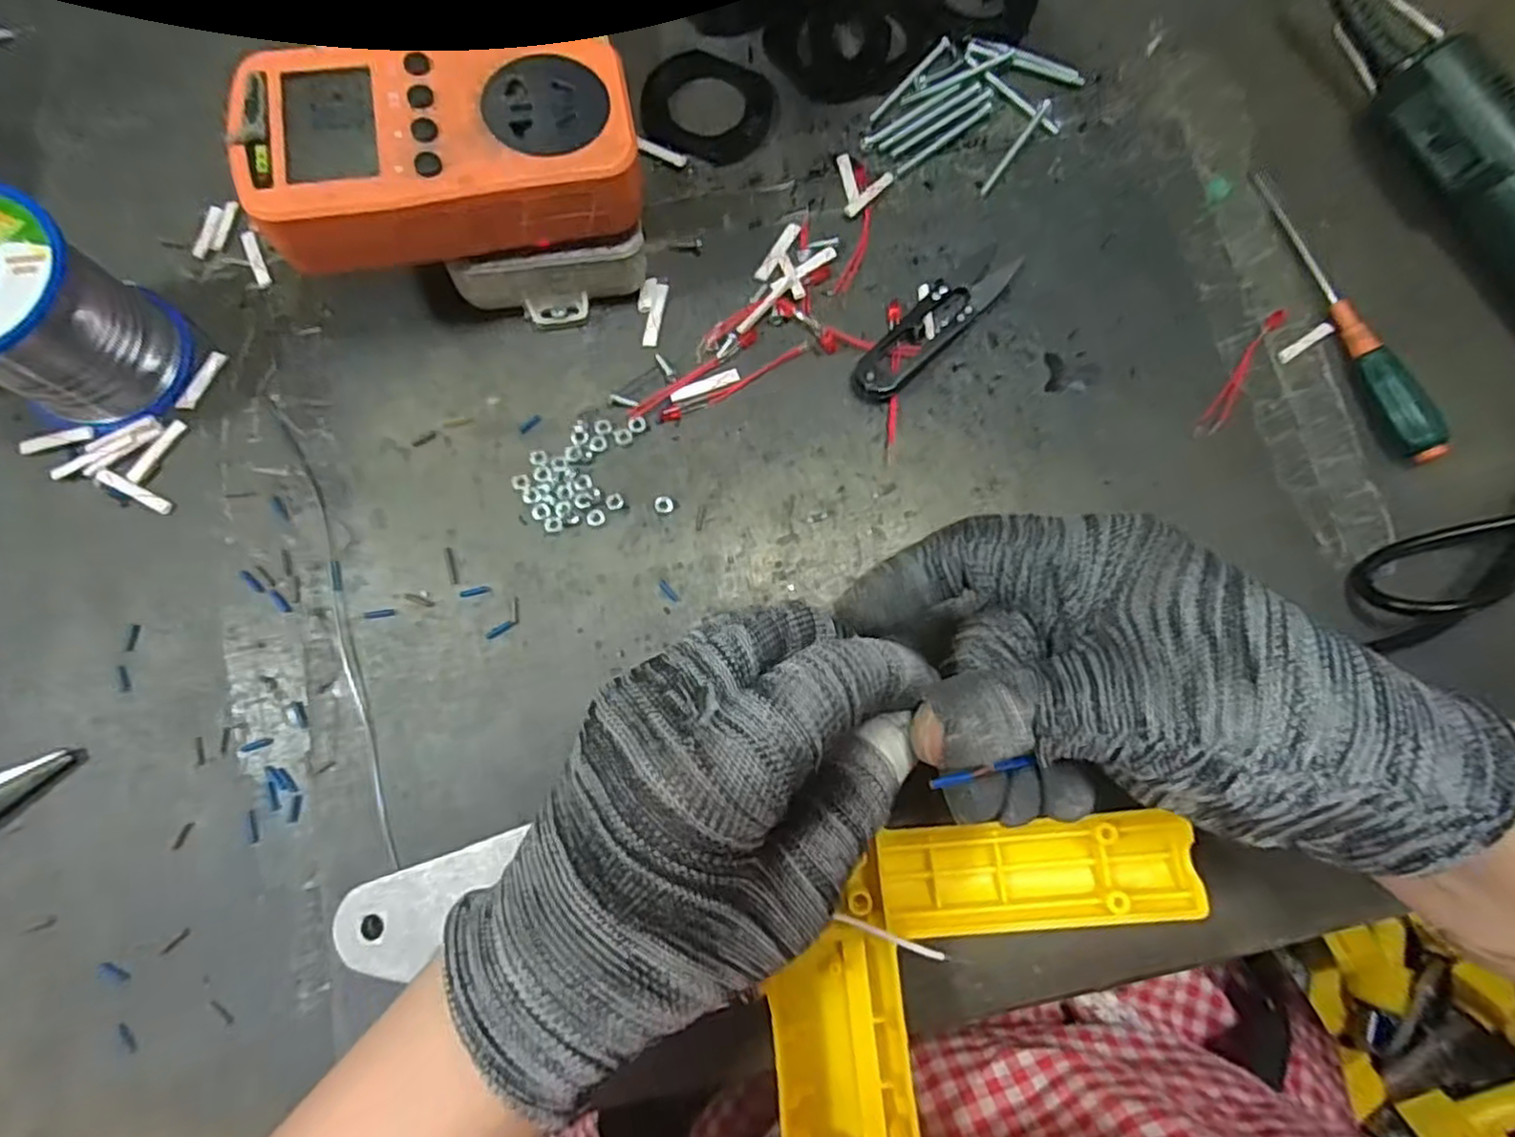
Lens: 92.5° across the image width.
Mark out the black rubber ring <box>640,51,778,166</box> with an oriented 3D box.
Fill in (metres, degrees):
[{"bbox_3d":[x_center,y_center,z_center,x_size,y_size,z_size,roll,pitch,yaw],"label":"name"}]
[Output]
[{"bbox_3d":[-0.023,-0.210,0.330,0.060,0.004,0.050,26,79,4],"label":"black rubber ring"}]

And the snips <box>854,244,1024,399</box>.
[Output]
[{"bbox_3d":[0.076,-0.106,0.307,0.021,0.011,0.091,44,81,7],"label":"snips"}]

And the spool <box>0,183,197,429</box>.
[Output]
[{"bbox_3d":[-0.265,-0.092,0.269,0.058,0.065,0.062,0,78,-1],"label":"spool"}]

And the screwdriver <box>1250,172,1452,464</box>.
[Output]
[{"bbox_3d":[0.256,-0.114,0.315,0.012,0.017,0.147,-16,79,-5],"label":"screwdriver"}]

